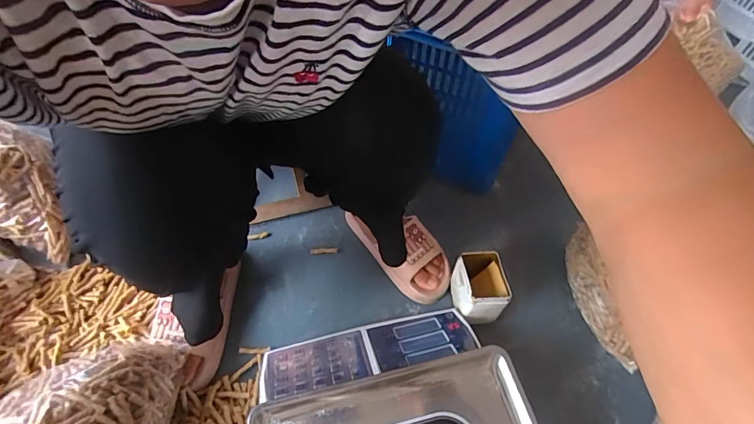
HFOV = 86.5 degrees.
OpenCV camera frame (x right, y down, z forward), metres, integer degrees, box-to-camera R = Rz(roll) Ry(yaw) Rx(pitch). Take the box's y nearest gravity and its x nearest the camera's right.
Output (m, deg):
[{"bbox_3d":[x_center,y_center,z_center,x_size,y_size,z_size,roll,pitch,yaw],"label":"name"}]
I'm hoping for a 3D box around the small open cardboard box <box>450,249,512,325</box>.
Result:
[{"bbox_3d":[0.168,0.132,0.669,0.071,0.102,0.094,-3,54,-4],"label":"small open cardboard box"}]

